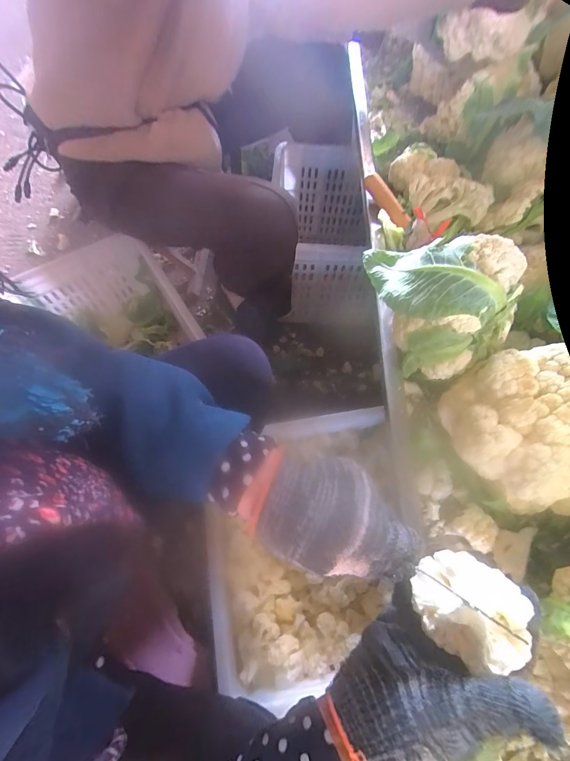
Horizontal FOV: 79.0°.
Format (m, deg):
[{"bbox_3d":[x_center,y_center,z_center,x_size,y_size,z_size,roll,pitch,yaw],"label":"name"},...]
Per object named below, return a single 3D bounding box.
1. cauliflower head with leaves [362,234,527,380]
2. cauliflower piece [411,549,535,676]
[{"bbox_3d":[0.166,-0.097,0.375,0.113,0.107,0.158,-13,66,-6],"label":"cauliflower head with leaves"},{"bbox_3d":[0.127,0.155,0.238,0.063,0.037,0.062,9,66,5],"label":"cauliflower piece"}]

